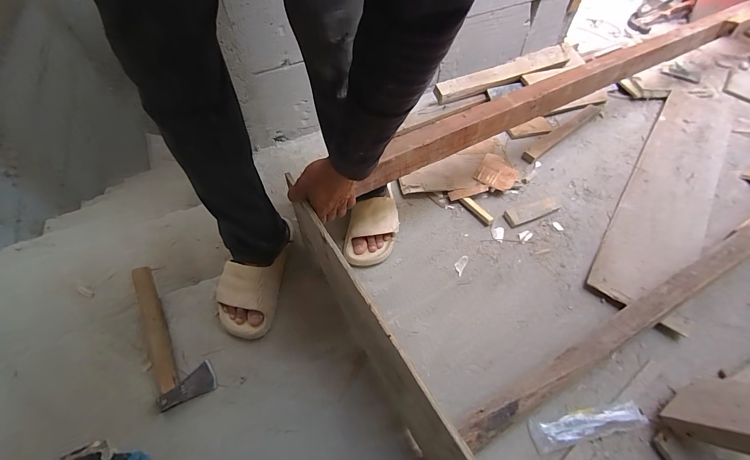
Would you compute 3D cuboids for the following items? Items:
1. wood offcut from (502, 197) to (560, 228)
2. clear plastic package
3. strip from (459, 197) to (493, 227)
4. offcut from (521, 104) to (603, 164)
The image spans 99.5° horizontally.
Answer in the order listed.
[{"bbox_3d":[0.416,-0.051,0.841,0.162,0.019,0.049,-20,59,-13],"label":"wood offcut"},{"bbox_3d":[0.377,0.346,0.565,0.196,0.025,0.049,-8,57,-6],"label":"clear plastic package"},{"bbox_3d":[0.266,-0.050,0.835,0.020,0.025,0.095,-32,62,-20],"label":"strip"},{"bbox_3d":[0.612,-0.322,1.020,0.404,0.028,0.045,-35,63,-21],"label":"offcut"}]

